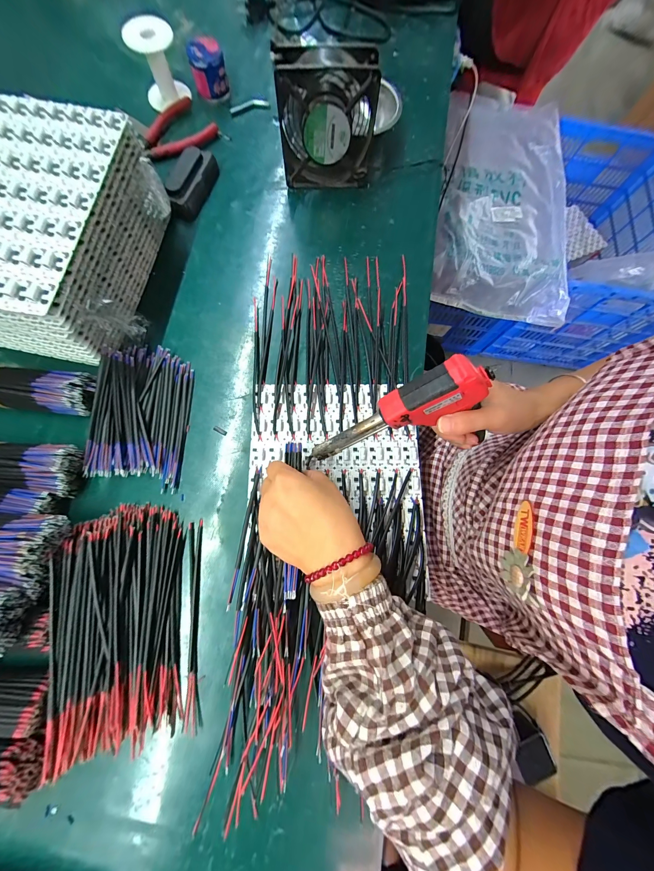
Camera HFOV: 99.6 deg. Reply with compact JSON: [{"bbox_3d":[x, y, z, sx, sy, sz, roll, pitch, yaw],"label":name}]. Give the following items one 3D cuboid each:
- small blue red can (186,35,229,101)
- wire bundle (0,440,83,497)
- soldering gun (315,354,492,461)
[{"bbox_3d":[-0.182,-0.564,0.425,0.050,0.045,0.054,0,77,-1],"label":"small blue red can"},{"bbox_3d":[-0.346,0.026,0.287,0.145,0.030,0.052,9,77,1],"label":"wire bundle"},{"bbox_3d":[0.062,-0.018,0.264,0.173,0.039,0.039,-26,78,24],"label":"soldering gun"}]

